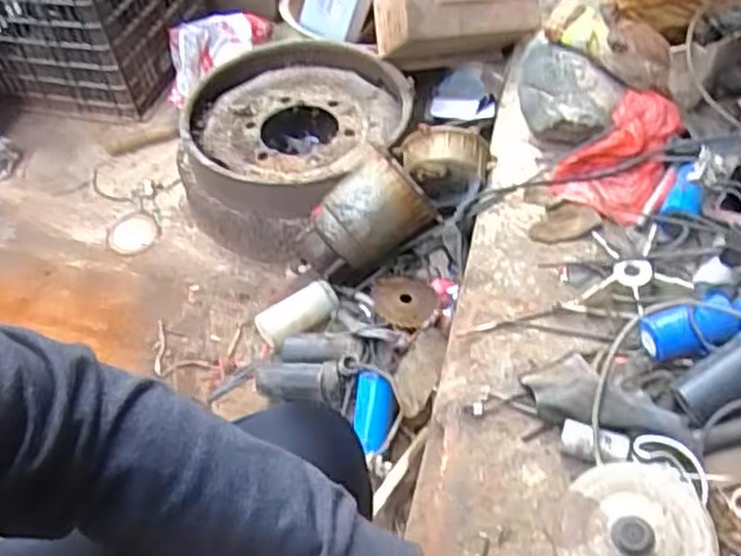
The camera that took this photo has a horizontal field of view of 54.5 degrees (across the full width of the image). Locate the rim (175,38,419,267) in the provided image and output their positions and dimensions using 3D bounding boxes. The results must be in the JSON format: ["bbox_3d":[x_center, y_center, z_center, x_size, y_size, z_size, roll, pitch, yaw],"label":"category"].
[{"bbox_3d":[-0.135,-0.233,1.288,0.486,0.165,0.416,29,56,26],"label":"rim"}]

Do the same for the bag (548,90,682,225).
[{"bbox_3d":[0.360,-0.170,1.011,0.145,0.052,0.196,29,76,31],"label":"bag"}]

